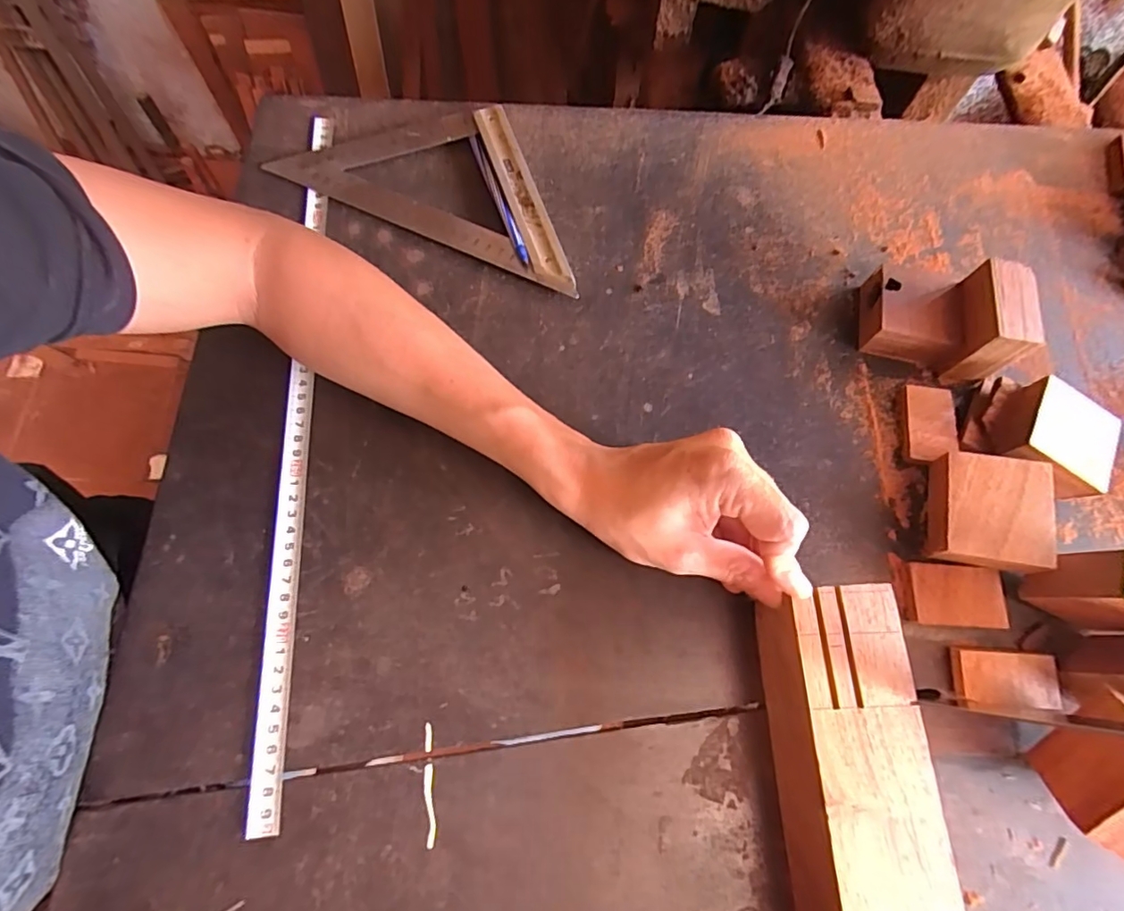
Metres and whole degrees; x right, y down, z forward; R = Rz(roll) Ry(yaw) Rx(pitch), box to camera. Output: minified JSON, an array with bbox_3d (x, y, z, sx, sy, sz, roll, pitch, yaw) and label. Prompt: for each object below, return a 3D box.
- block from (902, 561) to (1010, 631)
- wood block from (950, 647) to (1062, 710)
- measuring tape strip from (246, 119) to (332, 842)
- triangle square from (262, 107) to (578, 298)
[{"bbox_3d":[0.236,0.085,0.328,0.056,0.009,0.036,4,71,-1],"label":"block"},{"bbox_3d":[0.257,0.130,0.314,0.058,0.008,0.030,5,71,0],"label":"wood block"},{"bbox_3d":[-0.174,-0.033,0.356,0.016,0.009,0.478,0,71,-13],"label":"measuring tape strip"},{"bbox_3d":[-0.084,-0.217,0.417,0.245,0.016,0.119,24,72,6],"label":"triangle square"}]

